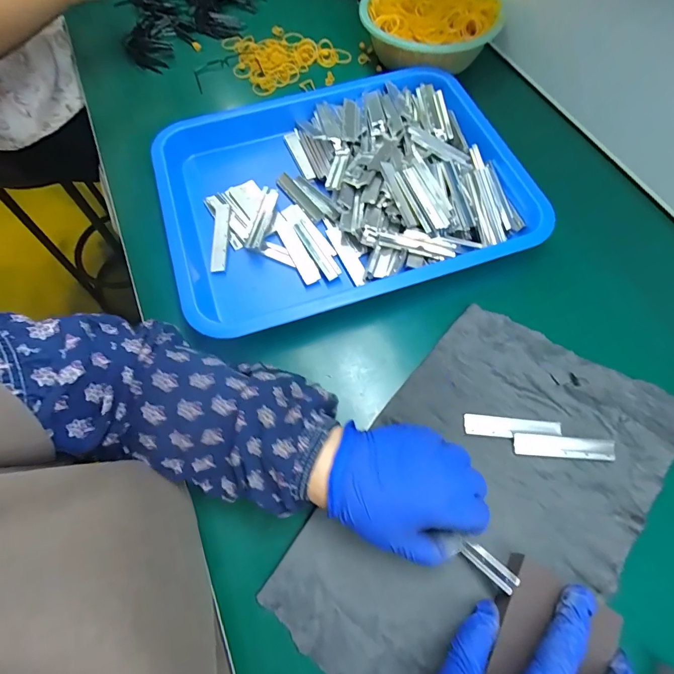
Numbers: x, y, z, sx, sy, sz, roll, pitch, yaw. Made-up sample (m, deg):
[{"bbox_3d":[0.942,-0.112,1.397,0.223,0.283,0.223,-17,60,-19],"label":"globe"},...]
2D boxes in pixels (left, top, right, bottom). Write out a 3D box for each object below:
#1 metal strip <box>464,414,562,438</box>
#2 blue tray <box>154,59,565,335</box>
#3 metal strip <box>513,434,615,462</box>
[{"bbox_3d":[0.152,0.079,0.333,0.080,0.004,0.018,5,64,3],"label":"metal strip"},{"bbox_3d":[0.005,-0.170,0.436,0.399,0.041,0.308,-18,65,-8],"label":"blue tray"},{"bbox_3d":[0.192,0.094,0.325,0.081,0.006,0.017,4,64,2],"label":"metal strip"}]

